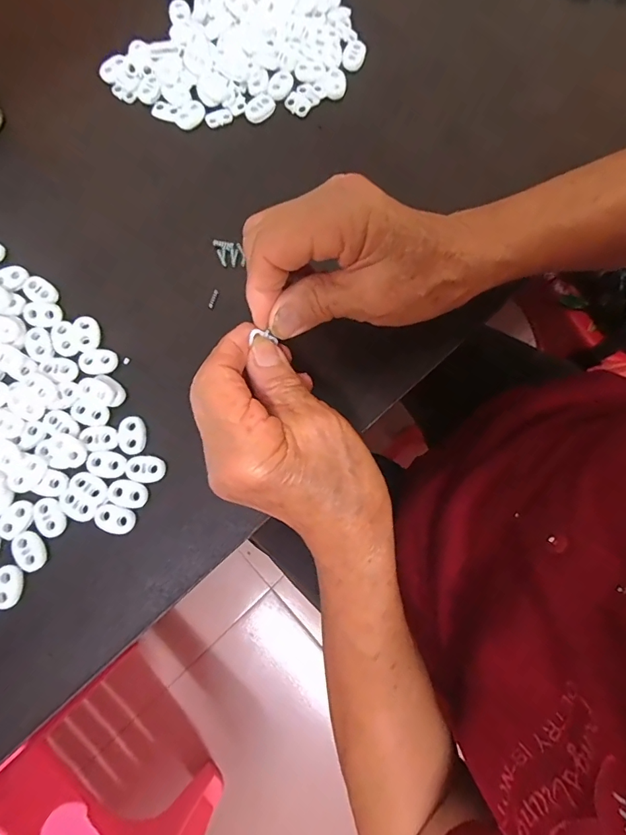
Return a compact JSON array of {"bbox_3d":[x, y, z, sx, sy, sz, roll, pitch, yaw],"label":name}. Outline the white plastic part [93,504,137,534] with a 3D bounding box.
[{"bbox_3d":[-0.112,0.057,0.253,0.023,0.004,0.015,12,79,1],"label":"white plastic part"}]

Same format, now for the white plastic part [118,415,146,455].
[{"bbox_3d":[-0.108,0.010,0.266,0.015,0.004,0.023,-8,79,-3],"label":"white plastic part"}]

